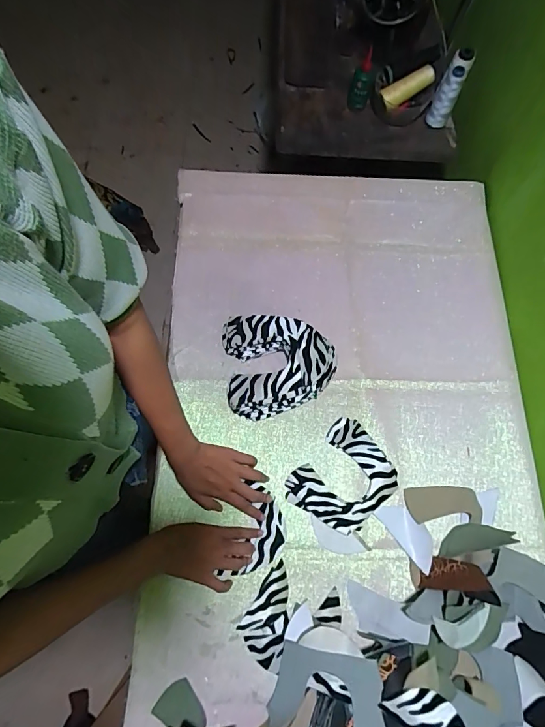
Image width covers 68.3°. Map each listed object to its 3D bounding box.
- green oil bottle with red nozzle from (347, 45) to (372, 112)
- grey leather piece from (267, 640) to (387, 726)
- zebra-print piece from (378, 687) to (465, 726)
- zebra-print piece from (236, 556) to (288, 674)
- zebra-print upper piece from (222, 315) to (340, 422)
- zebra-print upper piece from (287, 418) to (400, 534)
[{"bbox_3d":[0.182,-0.575,0.827,0.038,0.120,0.034,11,71,2],"label":"green oil bottle with red nozzle"},{"bbox_3d":[0.065,0.417,0.499,0.150,0.029,0.097,-9,53,32],"label":"grey leather piece"},{"bbox_3d":[0.186,0.413,0.462,0.105,0.007,0.052,26,63,23],"label":"zebra-print piece"},{"bbox_3d":[-0.008,0.349,0.562,0.063,0.004,0.127,12,73,5],"label":"zebra-print piece"},{"bbox_3d":[0.013,-0.001,0.663,0.176,0.049,0.163,-6,71,-4],"label":"zebra-print upper piece"},{"bbox_3d":[0.113,0.180,0.628,0.130,0.008,0.158,39,73,15],"label":"zebra-print upper piece"}]

